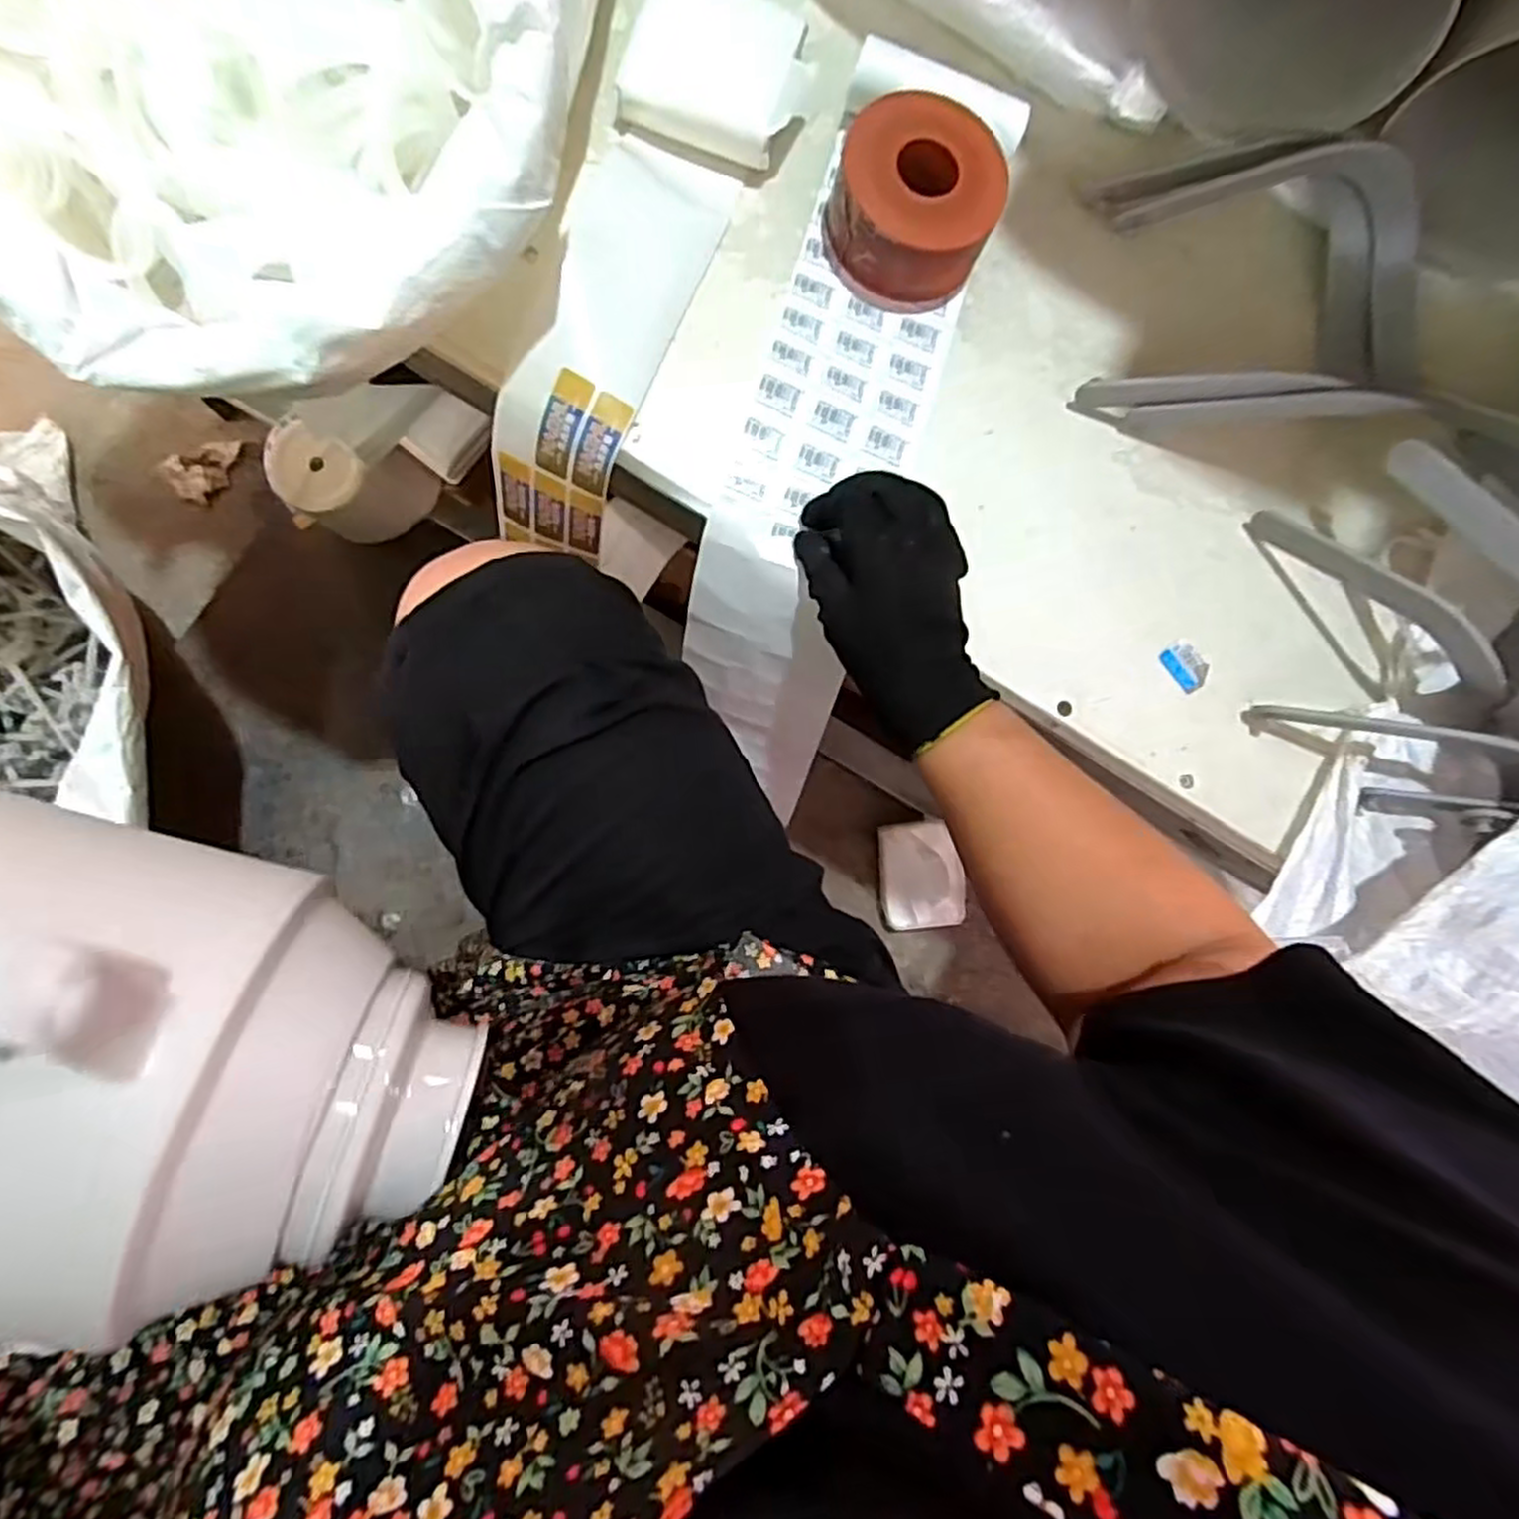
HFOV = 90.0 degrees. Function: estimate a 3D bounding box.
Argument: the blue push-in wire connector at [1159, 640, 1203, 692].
[{"bbox_3d":[0.272,-0.061,0.485,0.022,0.004,0.030,-39,90,-9],"label":"blue push-in wire connector"}]

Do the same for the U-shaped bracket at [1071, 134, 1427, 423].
[{"bbox_3d":[0.336,-0.302,0.487,0.242,0.064,0.181,4,83,-7],"label":"U-shaped bracket"}]

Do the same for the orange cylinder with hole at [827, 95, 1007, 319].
[{"bbox_3d":[0.093,-0.335,0.457,0.097,0.055,0.087,24,81,-4],"label":"orange cylinder with hole"}]

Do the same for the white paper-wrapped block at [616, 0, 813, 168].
[{"bbox_3d":[-0.024,-0.418,0.461,0.101,0.026,0.094,23,81,-4],"label":"white paper-wrapped block"}]

